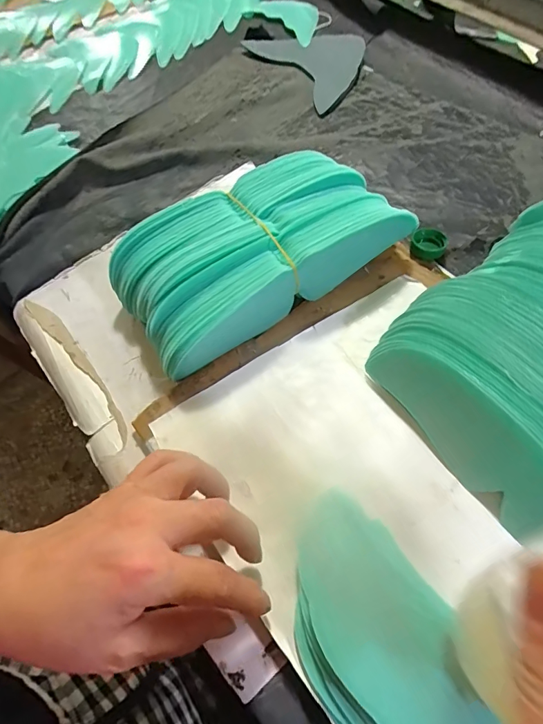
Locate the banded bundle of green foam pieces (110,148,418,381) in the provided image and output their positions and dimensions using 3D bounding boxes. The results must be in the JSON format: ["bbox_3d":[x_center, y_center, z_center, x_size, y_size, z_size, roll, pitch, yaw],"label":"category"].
[{"bbox_3d":[-0.011,-0.093,0.357,0.237,0.061,0.121,-31,65,-10],"label":"banded bundle of green foam pieces"}]

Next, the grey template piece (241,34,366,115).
[{"bbox_3d":[0.060,-0.395,0.535,0.116,0.010,0.184,-31,63,-5],"label":"grey template piece"}]

